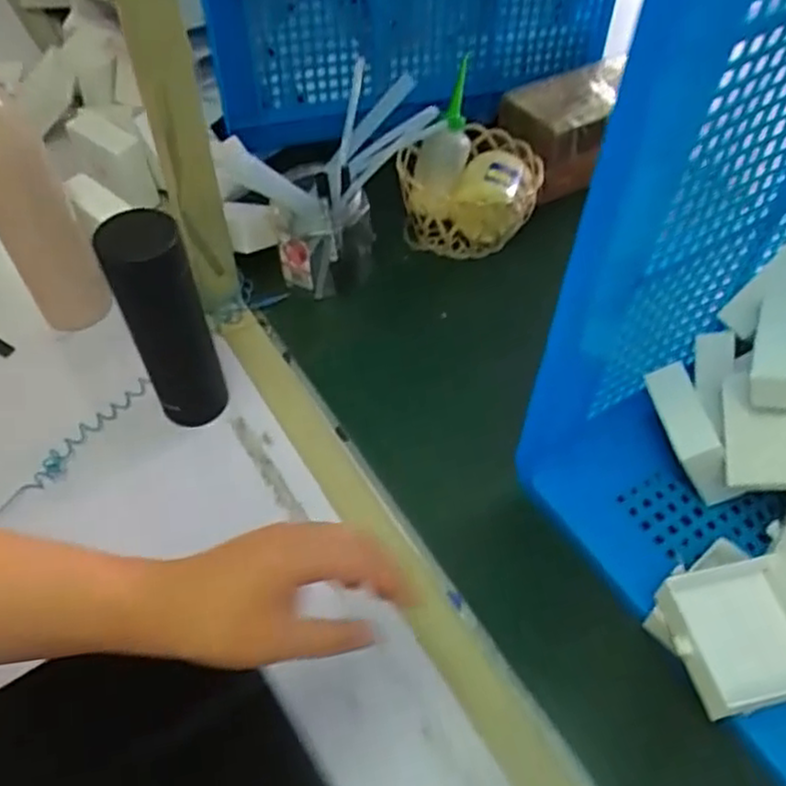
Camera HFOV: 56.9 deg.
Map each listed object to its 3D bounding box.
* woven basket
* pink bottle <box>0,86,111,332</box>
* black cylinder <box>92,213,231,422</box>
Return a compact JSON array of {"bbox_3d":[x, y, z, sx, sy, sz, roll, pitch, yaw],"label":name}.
[{"bbox_3d":[0.090,-0.236,0.842,0.153,0.092,0.145,0,52,0],"label":"woven basket"},{"bbox_3d":[-0.326,-0.164,0.649,0.067,0.285,0.067,-29,57,-21],"label":"pink bottle"},{"bbox_3d":[-0.193,-0.048,0.631,0.062,0.226,0.061,-24,56,-18],"label":"black cylinder"}]

